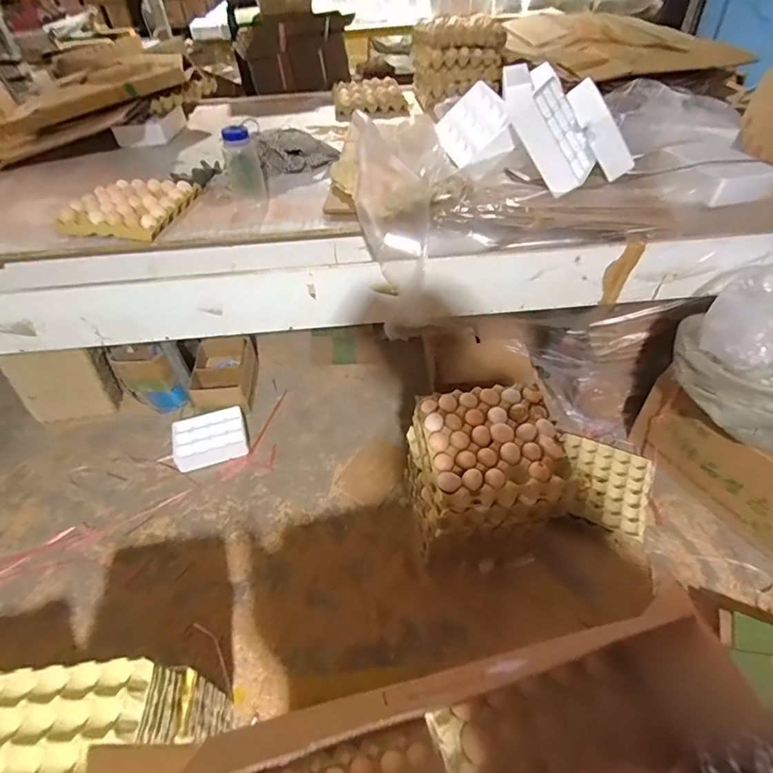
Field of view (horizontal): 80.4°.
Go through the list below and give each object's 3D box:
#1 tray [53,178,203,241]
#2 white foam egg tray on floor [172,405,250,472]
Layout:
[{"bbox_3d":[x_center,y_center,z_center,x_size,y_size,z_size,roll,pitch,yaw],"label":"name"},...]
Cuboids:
[{"bbox_3d":[-0.717,-0.501,1.270,0.290,0.058,0.264,3,48,6],"label":"tray"},{"bbox_3d":[-0.633,0.185,1.647,0.248,0.039,0.204,-13,66,-19],"label":"white foam egg tray on floor"}]

